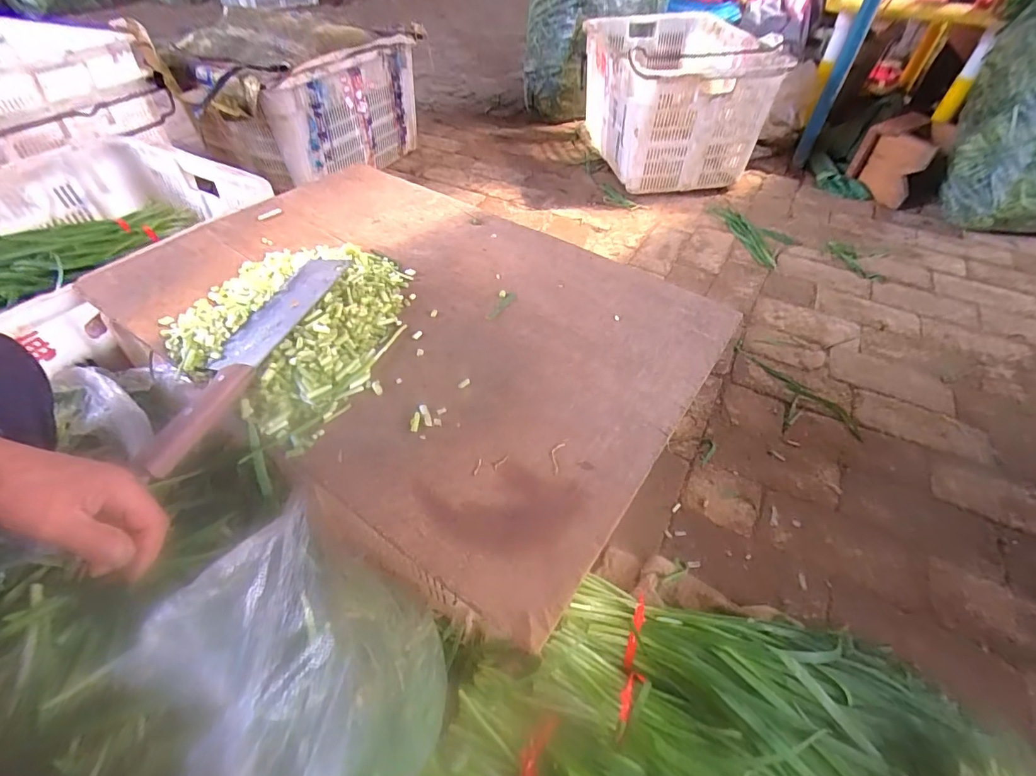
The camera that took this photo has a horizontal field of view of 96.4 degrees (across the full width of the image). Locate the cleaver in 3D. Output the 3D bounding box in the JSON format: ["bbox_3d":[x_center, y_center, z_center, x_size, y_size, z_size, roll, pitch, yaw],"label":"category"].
[{"bbox_3d":[-0.266,-0.042,0.462,0.075,0.022,0.287,10,52,9],"label":"cleaver"}]

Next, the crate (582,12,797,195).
[{"bbox_3d":[0.493,-0.980,1.598,0.486,0.406,0.668,-2,48,-3],"label":"crate"}]

